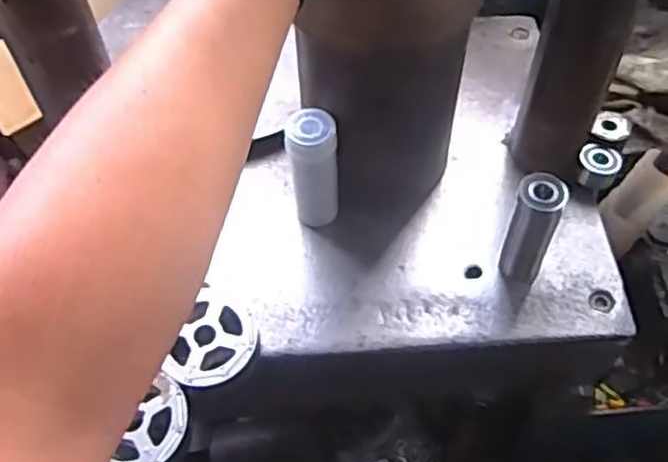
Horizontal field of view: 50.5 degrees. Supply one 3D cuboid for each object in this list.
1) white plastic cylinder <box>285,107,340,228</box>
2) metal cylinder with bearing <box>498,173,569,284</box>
[{"bbox_3d":[-0.016,-0.051,0.582,0.040,0.104,0.033,-4,56,-1],"label":"white plastic cylinder"},{"bbox_3d":[0.155,0.001,0.556,0.034,0.104,0.032,21,59,15],"label":"metal cylinder with bearing"}]

